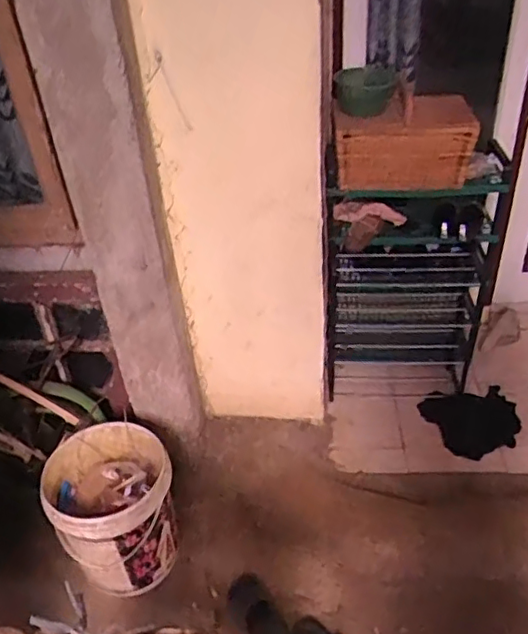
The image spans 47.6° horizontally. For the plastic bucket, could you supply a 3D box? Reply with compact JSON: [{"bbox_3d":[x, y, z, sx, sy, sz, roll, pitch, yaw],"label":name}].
[{"bbox_3d":[-0.379,0.501,1.560,0.307,0.360,0.298,-3,37,2],"label":"plastic bucket"}]

